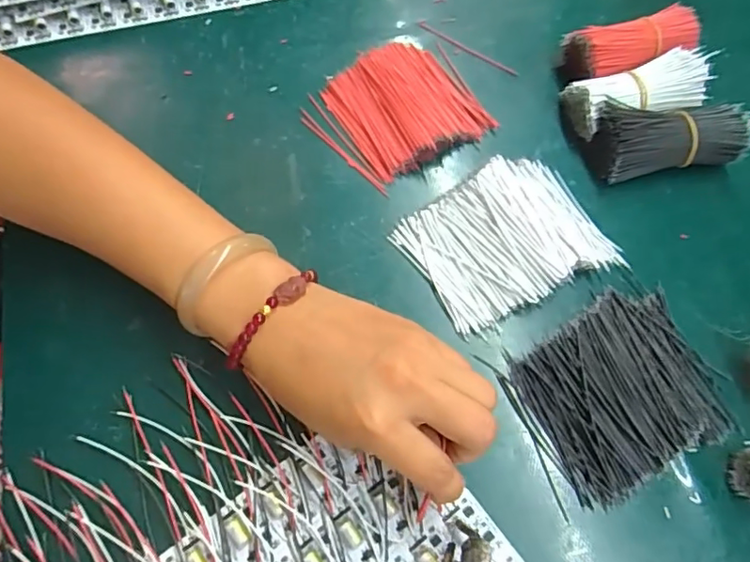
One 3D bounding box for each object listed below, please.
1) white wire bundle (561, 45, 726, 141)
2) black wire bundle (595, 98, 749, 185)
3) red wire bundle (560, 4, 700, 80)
[{"bbox_3d":[0.176,-0.126,0.371,0.090,0.038,0.041,-13,69,-7],"label":"white wire bundle"},{"bbox_3d":[0.191,-0.094,0.359,0.094,0.036,0.043,-5,68,-4],"label":"black wire bundle"},{"bbox_3d":[0.179,-0.162,0.388,0.092,0.034,0.040,-10,70,-6],"label":"red wire bundle"}]

